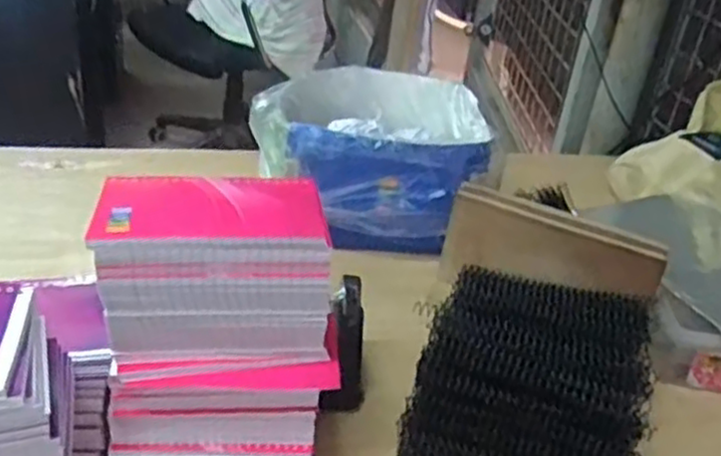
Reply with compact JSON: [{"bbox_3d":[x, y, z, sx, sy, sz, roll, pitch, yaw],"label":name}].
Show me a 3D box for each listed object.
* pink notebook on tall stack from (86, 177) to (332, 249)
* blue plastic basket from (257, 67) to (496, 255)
[{"bbox_3d":[-0.088,-0.013,0.431,0.128,0.007,0.076,2,32,-10],"label":"pink notebook on tall stack"},{"bbox_3d":[0.017,-0.092,0.837,0.242,0.121,0.232,11,32,4],"label":"blue plastic basket"}]

